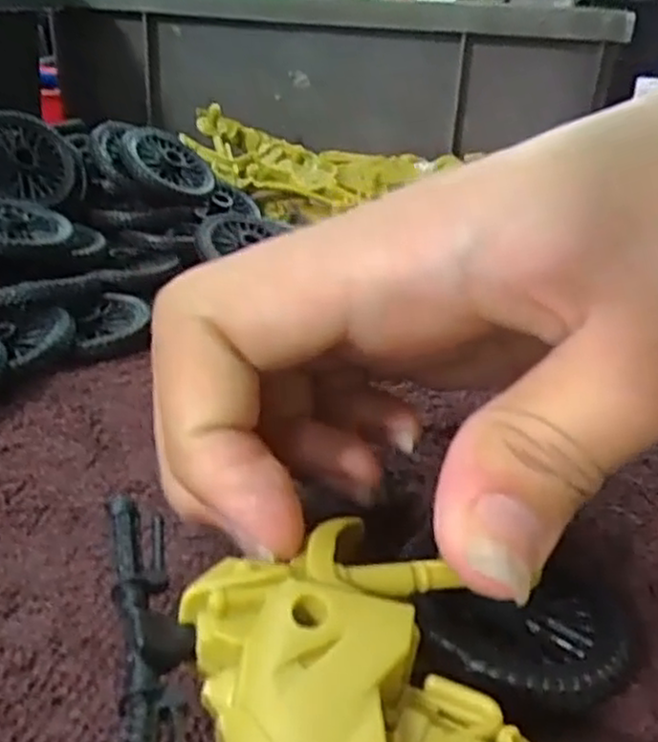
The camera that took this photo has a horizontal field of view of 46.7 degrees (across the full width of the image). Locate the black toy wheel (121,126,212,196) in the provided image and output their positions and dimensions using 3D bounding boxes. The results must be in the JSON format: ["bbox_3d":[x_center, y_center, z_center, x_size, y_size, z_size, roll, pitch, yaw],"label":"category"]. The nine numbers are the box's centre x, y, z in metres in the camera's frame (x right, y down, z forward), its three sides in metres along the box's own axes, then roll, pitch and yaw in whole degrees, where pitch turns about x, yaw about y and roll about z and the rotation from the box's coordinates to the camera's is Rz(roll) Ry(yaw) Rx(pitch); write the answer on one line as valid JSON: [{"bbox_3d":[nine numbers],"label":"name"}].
[{"bbox_3d":[-0.062,-0.081,0.294,0.037,0.004,0.033,42,41,5],"label":"black toy wheel"}]

